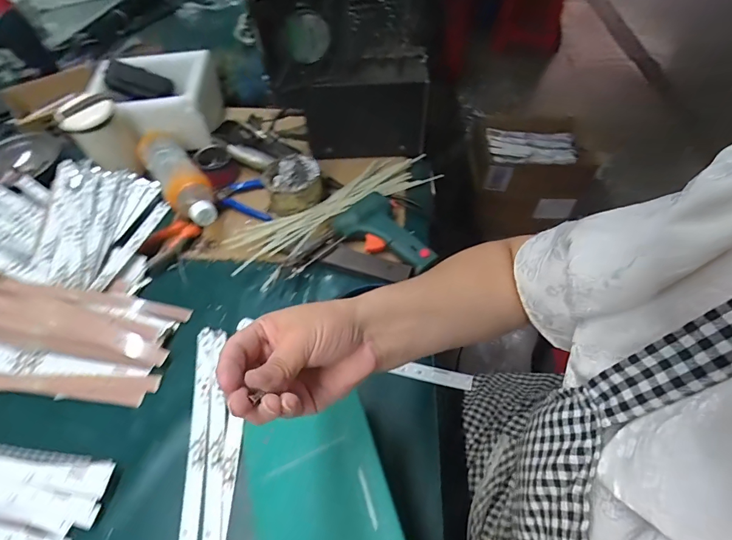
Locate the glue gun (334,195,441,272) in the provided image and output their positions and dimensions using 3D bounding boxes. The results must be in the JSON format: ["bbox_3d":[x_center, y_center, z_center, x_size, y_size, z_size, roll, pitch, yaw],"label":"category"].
[{"bbox_3d":[0.034,-0.052,0.554,0.136,0.030,0.077,34,60,8],"label":"glue gun"}]

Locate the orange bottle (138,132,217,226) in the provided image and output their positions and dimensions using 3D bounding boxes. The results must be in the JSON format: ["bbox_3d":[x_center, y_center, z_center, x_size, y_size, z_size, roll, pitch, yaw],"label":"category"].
[{"bbox_3d":[-0.281,-0.139,0.606,0.066,0.061,0.212,-32,58,-20],"label":"orange bottle"}]

